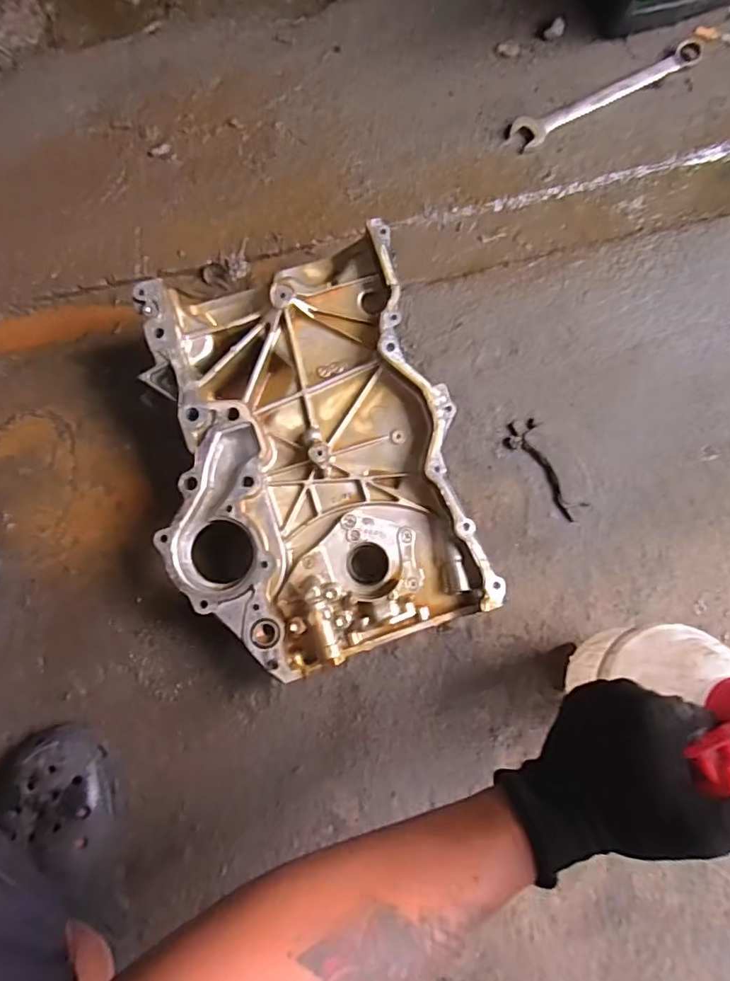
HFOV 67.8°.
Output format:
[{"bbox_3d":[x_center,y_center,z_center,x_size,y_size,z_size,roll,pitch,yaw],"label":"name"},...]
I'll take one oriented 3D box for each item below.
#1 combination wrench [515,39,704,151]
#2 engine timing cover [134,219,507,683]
[{"bbox_3d":[0.295,-0.475,0.651,0.258,0.010,0.038,-26,80,-4],"label":"combination wrench"},{"bbox_3d":[-0.057,-0.038,0.542,0.282,0.086,0.400,-15,80,-3],"label":"engine timing cover"}]

